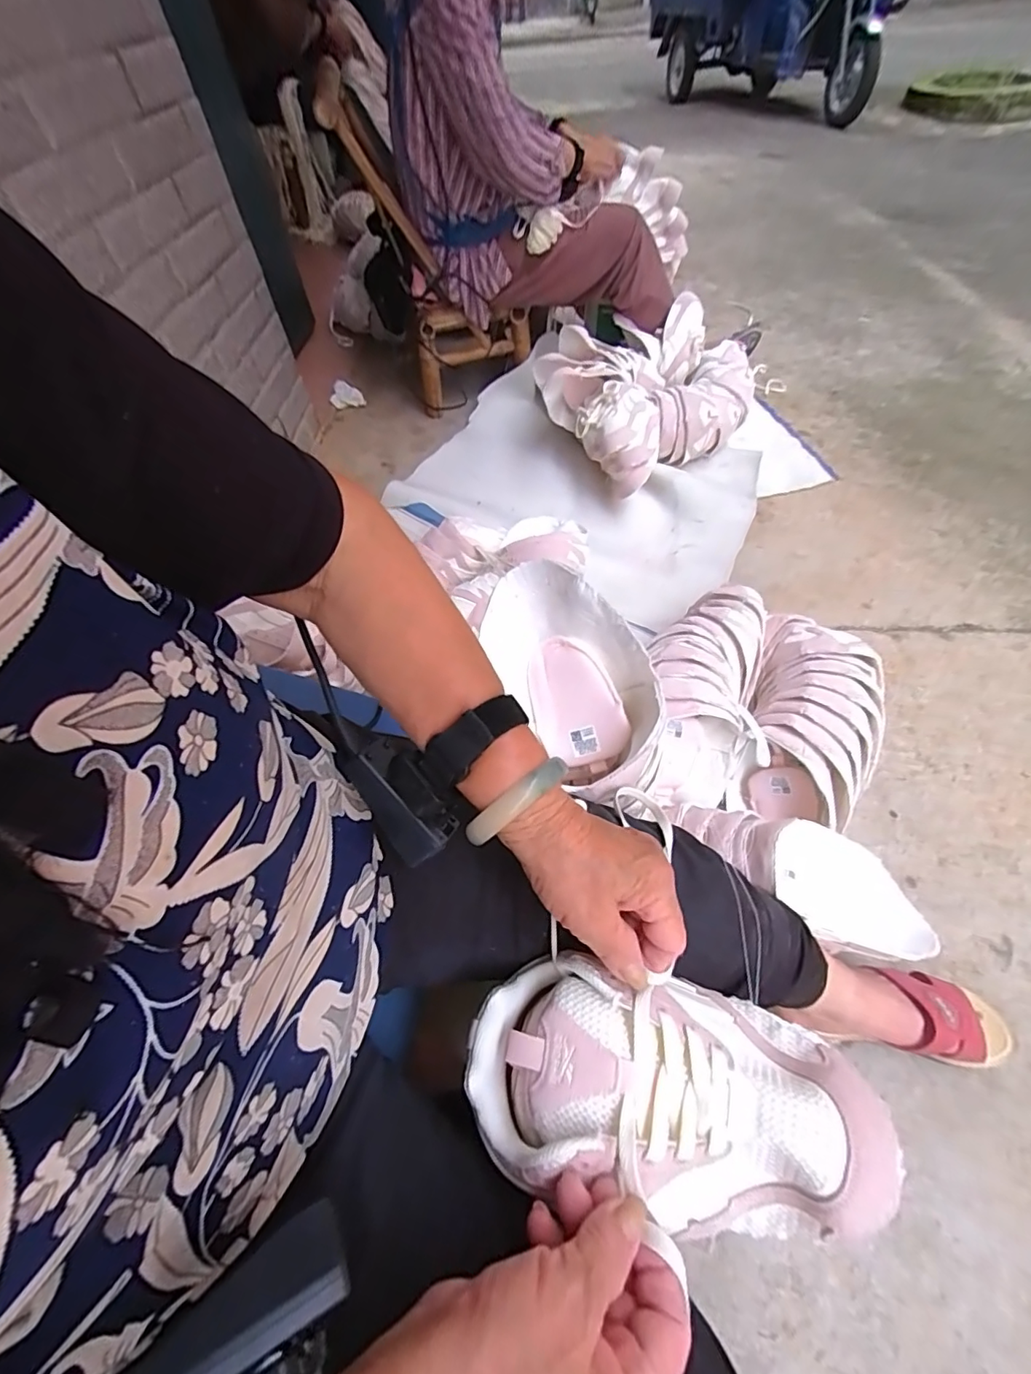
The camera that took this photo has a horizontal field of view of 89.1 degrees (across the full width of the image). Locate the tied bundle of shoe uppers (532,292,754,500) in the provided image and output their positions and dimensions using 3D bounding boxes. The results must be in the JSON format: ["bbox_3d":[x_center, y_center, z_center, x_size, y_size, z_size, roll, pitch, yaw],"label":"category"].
[{"bbox_3d":[0.307,-0.691,1.223,0.452,0.180,0.373,-35,60,-18],"label":"tied bundle of shoe uppers"}]

